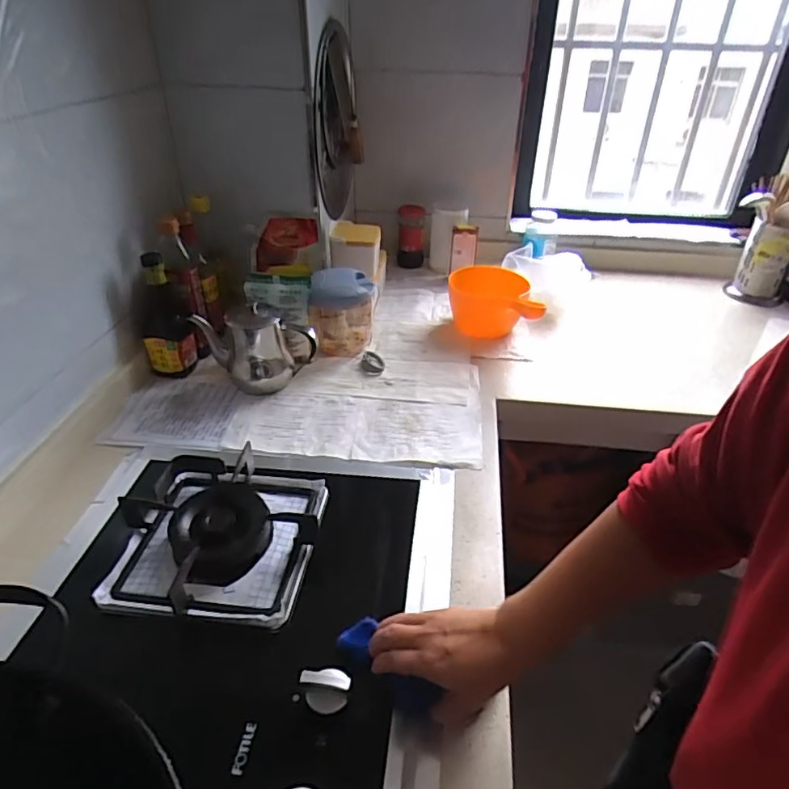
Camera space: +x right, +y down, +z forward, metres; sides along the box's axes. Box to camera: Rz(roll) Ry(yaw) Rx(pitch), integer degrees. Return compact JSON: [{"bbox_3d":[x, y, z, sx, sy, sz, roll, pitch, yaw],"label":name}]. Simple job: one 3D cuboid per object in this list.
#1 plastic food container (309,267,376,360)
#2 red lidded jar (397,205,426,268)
[{"bbox_3d":[-0.094,-0.137,0.991,0.108,0.140,0.102,-3,35,-5],"label":"plastic food container"},{"bbox_3d":[0.039,-0.373,1.323,0.065,0.136,0.060,0,35,0],"label":"red lidded jar"}]

